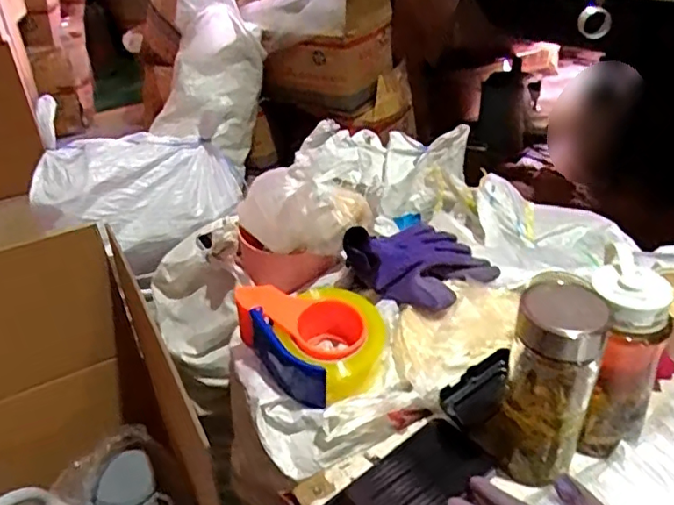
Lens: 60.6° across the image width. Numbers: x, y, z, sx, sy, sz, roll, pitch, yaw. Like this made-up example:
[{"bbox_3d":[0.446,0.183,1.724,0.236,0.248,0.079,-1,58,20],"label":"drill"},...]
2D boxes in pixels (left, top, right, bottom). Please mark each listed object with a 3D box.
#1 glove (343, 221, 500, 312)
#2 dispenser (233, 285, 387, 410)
[{"bbox_3d":[0.102,0.002,0.724,0.180,0.086,0.126,-30,40,-34],"label":"glove"},{"bbox_3d":[-0.024,0.090,0.669,0.168,0.095,0.119,23,42,37],"label":"dispenser"}]

